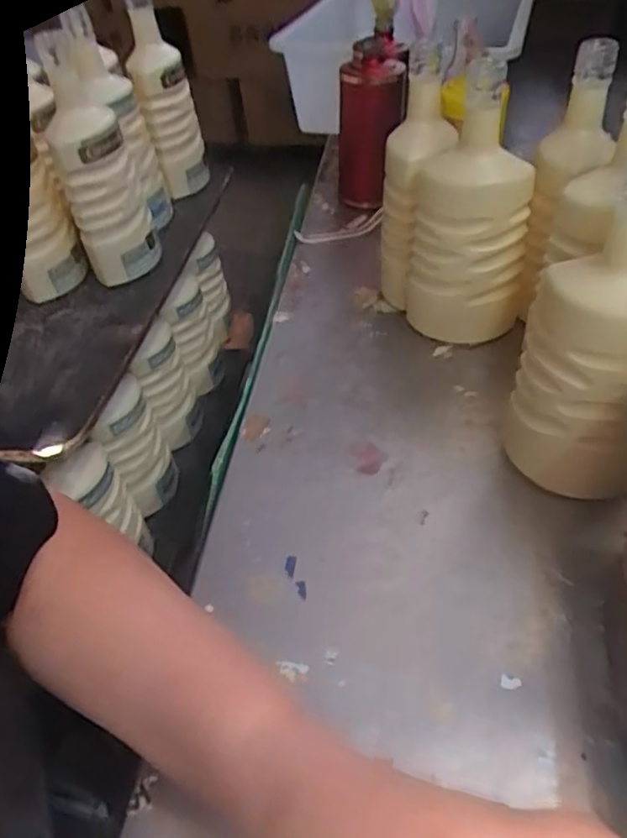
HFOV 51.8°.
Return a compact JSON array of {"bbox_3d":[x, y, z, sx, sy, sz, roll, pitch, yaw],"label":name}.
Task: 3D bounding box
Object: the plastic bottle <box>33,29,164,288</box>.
[{"bbox_3d":[-0.223,-0.243,0.677,0.080,0.209,0.065,-16,44,-7],"label":"plastic bottle"}]

